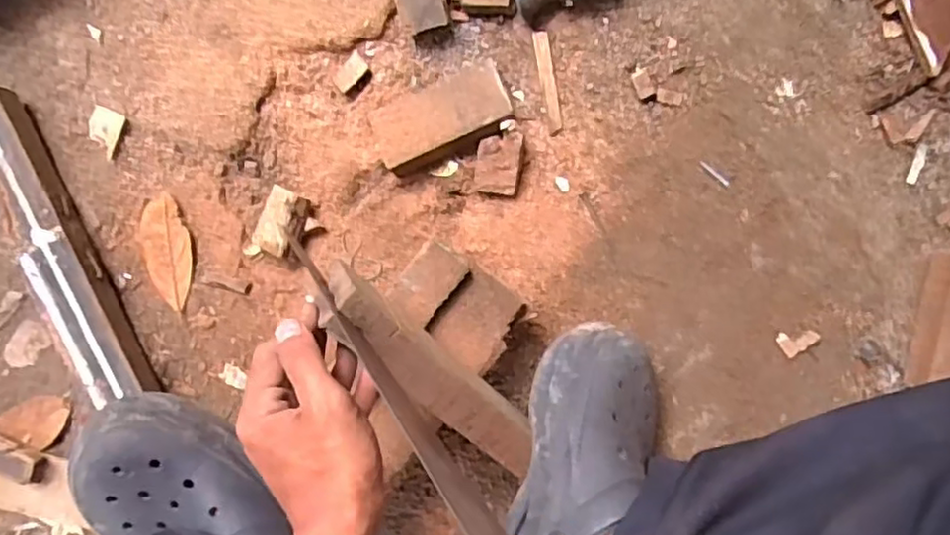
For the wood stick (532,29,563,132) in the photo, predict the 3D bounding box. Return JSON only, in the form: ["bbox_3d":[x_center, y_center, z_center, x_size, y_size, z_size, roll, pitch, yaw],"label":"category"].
[{"bbox_3d":[0.065,-0.163,0.595,0.013,0.004,0.088,-11,93,2],"label":"wood stick"}]

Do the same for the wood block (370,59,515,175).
[{"bbox_3d":[-0.030,-0.131,0.593,0.117,0.033,0.060,-26,93,3],"label":"wood block"}]

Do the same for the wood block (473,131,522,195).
[{"bbox_3d":[0.021,-0.091,0.595,0.037,0.025,0.052,8,94,1],"label":"wood block"}]

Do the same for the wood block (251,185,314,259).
[{"bbox_3d":[-0.173,-0.040,0.610,0.039,0.028,0.057,27,94,0],"label":"wood block"}]

